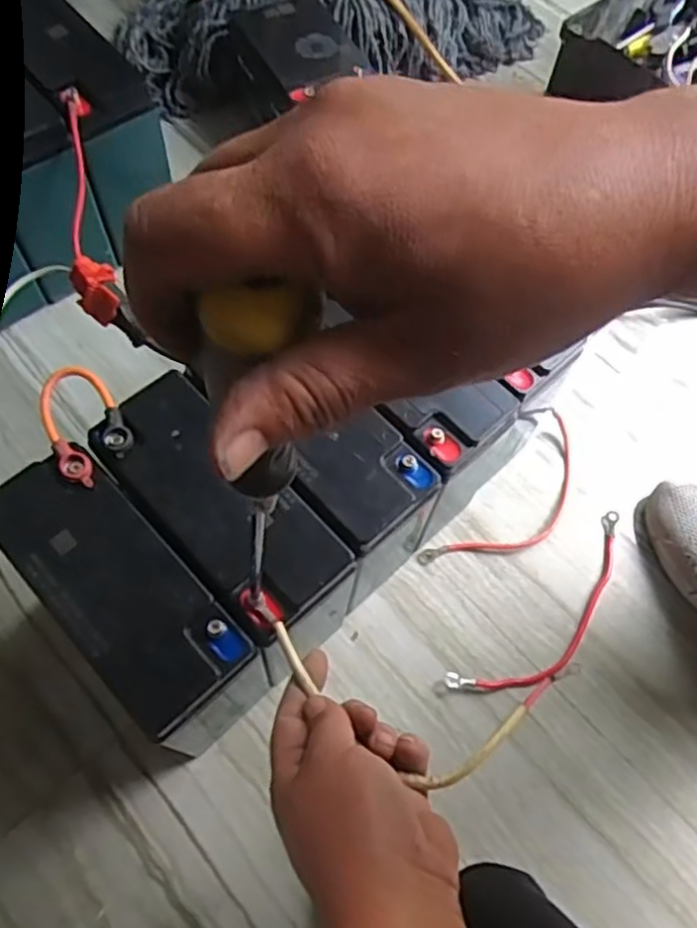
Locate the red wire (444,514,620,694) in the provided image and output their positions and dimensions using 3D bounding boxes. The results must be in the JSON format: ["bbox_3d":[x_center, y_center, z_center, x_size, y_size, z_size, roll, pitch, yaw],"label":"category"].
[{"bbox_3d":[0.177,0.126,0.587,0.218,0.015,0.060,-40,74,-18],"label":"red wire"}]

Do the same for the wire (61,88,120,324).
[{"bbox_3d":[-0.212,-0.211,0.573,0.036,0.029,0.196,-7,81,-7],"label":"wire"}]

